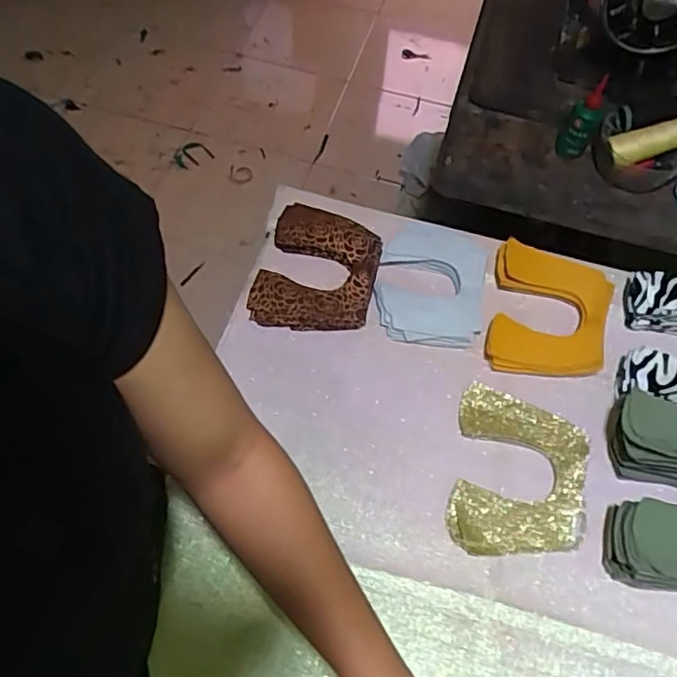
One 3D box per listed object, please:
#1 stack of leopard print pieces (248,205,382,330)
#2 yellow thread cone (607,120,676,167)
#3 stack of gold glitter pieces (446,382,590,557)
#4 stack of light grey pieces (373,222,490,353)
[{"bbox_3d":[-0.023,-0.082,0.715,0.131,0.020,0.165,12,64,6],"label":"stack of leopard print pieces"},{"bbox_3d":[0.415,-0.258,0.795,0.124,0.044,0.034,-15,59,2],"label":"yellow thread cone"},{"bbox_3d":[0.182,0.135,0.610,0.128,0.018,0.170,11,58,4],"label":"stack of gold glitter pieces"},{"bbox_3d":[0.108,-0.065,0.707,0.120,0.026,0.154,10,65,0],"label":"stack of light grey pieces"}]

